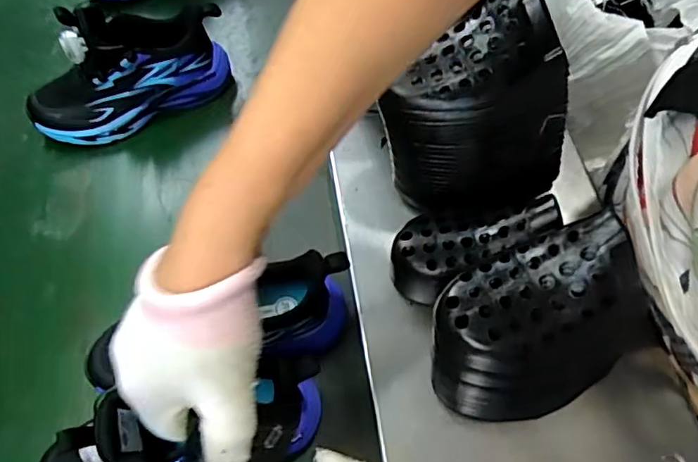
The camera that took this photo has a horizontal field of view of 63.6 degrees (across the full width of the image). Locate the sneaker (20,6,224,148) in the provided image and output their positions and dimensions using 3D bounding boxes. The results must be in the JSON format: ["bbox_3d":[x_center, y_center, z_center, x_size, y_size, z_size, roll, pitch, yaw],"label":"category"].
[{"bbox_3d":[-0.233,-0.170,0.586,0.209,0.134,0.083,-21,61,-14],"label":"sneaker"}]

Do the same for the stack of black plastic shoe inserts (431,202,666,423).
[{"bbox_3d":[0.126,0.074,0.394,0.148,0.142,0.070,-27,47,8],"label":"stack of black plastic shoe inserts"}]

